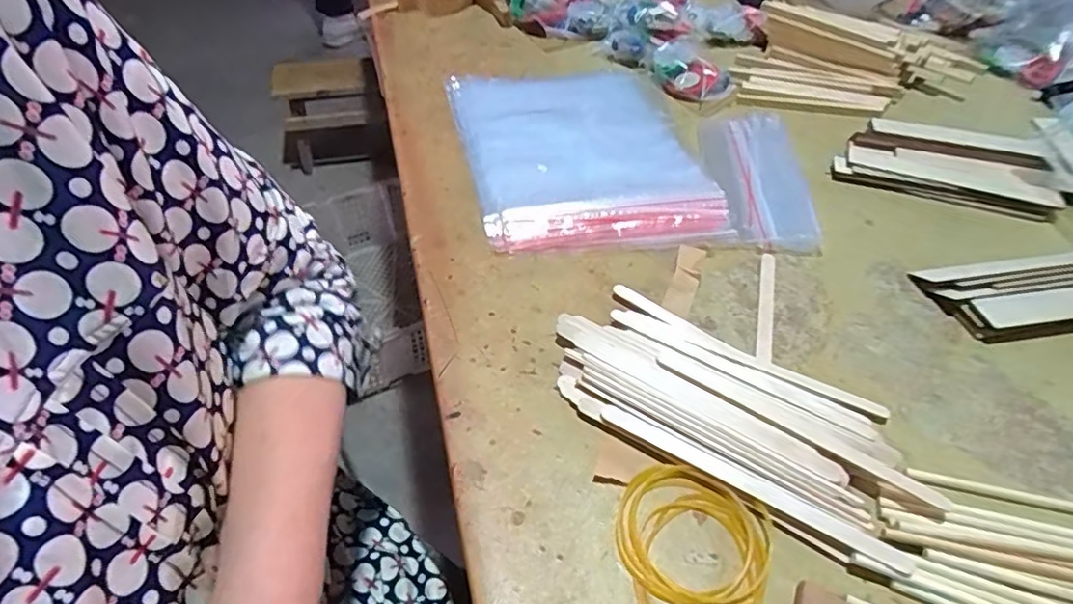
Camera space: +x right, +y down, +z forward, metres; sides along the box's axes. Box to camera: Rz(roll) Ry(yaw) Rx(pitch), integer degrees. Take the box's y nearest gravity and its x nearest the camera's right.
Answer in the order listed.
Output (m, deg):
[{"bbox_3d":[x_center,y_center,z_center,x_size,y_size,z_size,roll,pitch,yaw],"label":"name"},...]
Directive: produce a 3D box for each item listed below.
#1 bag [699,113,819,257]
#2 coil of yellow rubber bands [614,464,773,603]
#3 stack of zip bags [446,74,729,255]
[{"bbox_3d":[0.176,-0.106,0.493,0.078,0.017,0.186,3,47,4],"label":"bag"},{"bbox_3d":[0.071,0.119,0.280,0.071,0.006,0.084,21,48,15],"label":"coil of yellow rubber bands"},{"bbox_3d":[0.033,-0.137,0.516,0.186,0.019,0.257,-5,47,-10],"label":"stack of zip bags"}]

